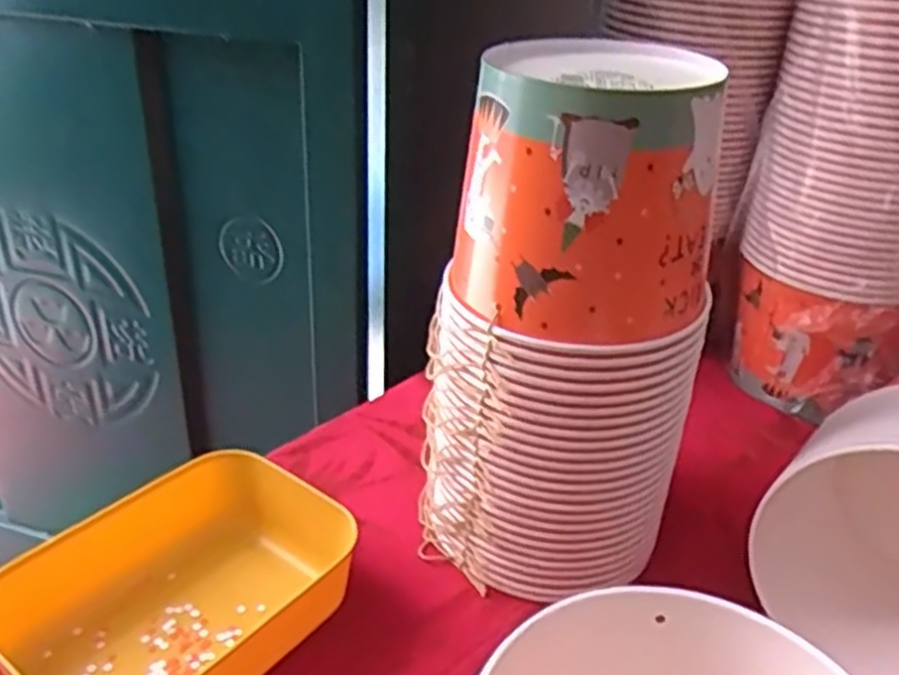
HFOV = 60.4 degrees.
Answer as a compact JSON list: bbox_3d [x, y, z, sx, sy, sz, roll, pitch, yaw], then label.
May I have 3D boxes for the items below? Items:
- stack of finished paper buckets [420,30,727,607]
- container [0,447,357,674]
[{"bbox_3d":[0.067,-0.006,0.479,0.154,0.316,0.137,9,29,11],"label":"stack of finished paper buckets"},{"bbox_3d":[-0.155,0.154,0.458,0.145,0.058,0.195,21,34,30],"label":"container"}]

